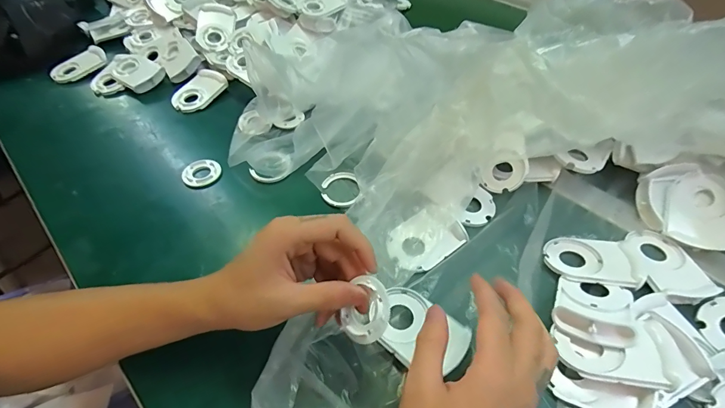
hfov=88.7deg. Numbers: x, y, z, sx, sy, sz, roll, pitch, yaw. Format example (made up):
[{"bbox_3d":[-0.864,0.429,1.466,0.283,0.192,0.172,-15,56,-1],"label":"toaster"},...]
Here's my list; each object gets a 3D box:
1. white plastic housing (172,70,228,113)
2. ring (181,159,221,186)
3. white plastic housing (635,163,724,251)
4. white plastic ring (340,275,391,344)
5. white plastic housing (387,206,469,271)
[{"bbox_3d":[-0.245,-0.169,0.556,0.054,0.014,0.086,20,52,16],"label":"white plastic housing"},{"bbox_3d":[-0.195,-0.038,0.449,0.044,0.007,0.039,-21,53,-17],"label":"ring"},{"bbox_3d":[0.344,0.002,0.395,0.089,0.026,0.083,34,82,29],"label":"white plastic housing"},{"bbox_3d":[0.003,0.072,0.252,0.037,0.008,0.042,18,87,42],"label":"white plastic ring"},{"bbox_3d":[0.063,0.032,0.373,0.076,0.009,0.054,-24,54,-20],"label":"white plastic housing"}]

